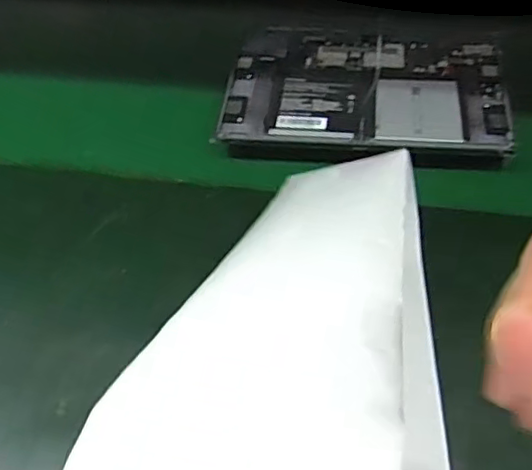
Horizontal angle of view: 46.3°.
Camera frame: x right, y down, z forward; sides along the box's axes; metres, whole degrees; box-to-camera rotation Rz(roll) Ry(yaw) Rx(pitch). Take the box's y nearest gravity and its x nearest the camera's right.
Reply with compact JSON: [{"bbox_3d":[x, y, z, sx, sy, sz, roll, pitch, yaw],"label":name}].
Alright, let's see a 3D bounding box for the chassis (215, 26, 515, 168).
[{"bbox_3d":[0.092,-0.135,0.579,0.246,0.019,0.182,6,50,9],"label":"chassis"}]

